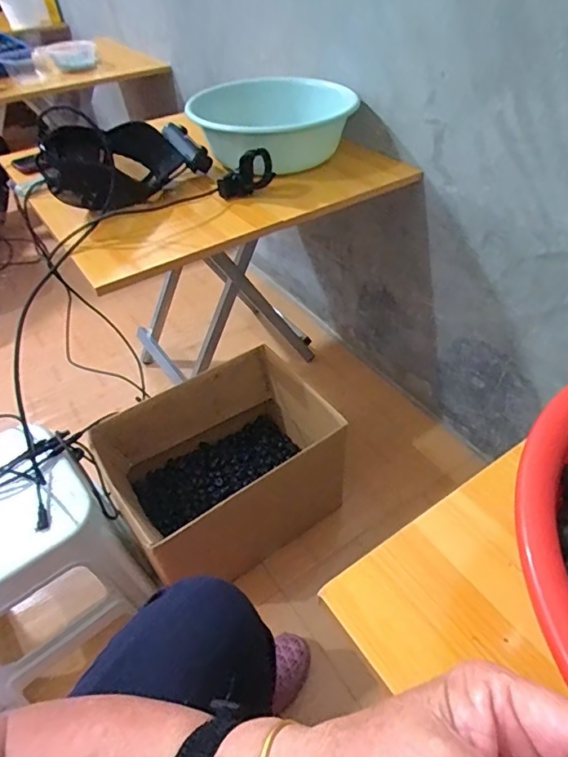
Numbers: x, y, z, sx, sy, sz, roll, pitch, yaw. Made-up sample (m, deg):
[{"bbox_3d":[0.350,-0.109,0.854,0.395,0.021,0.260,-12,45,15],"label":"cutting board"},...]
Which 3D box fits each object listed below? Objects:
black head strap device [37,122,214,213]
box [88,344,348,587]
[{"bbox_3d":[-0.275,-0.389,0.863,0.149,0.134,0.270,27,53,27],"label":"black head strap device"},{"bbox_3d":[-0.101,0.165,0.893,0.367,0.237,0.277,-31,51,-25],"label":"box"}]

